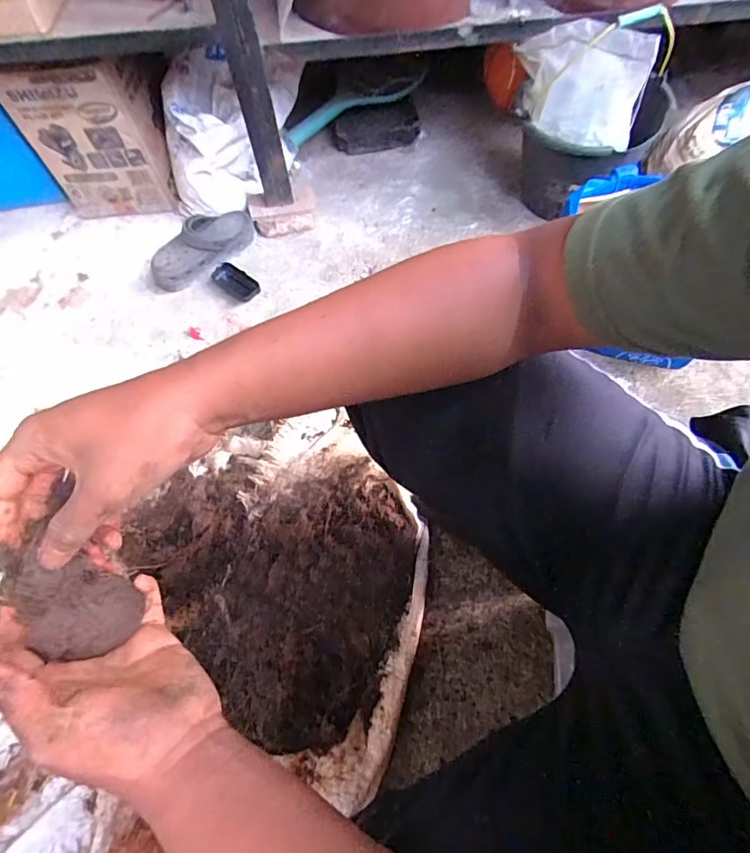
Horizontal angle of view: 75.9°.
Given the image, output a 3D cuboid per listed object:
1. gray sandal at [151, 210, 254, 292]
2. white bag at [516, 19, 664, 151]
[{"bbox_3d":[-0.357,-0.370,1.002,0.235,0.078,0.086,-34,66,-12],"label":"gray sandal"},{"bbox_3d":[0.338,-0.574,0.809,0.216,0.165,0.069,20,67,13],"label":"white bag"}]

